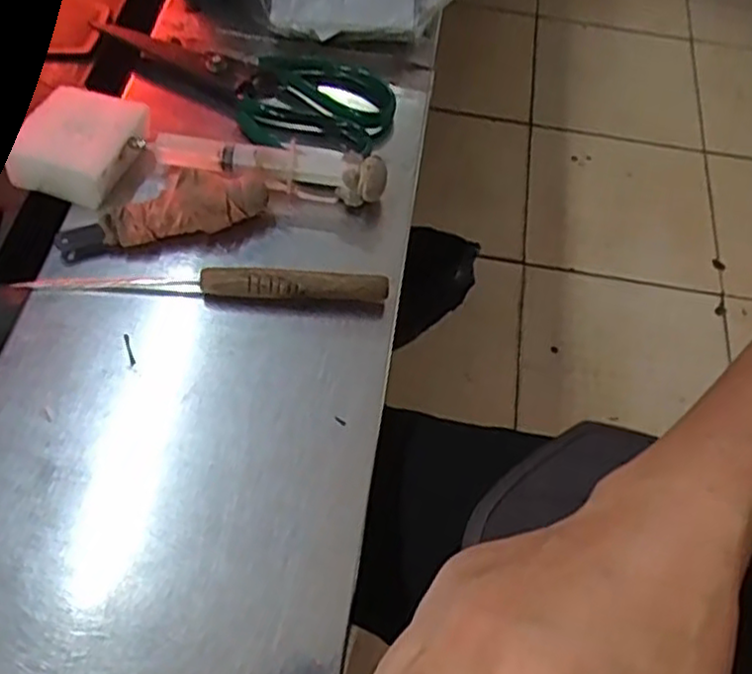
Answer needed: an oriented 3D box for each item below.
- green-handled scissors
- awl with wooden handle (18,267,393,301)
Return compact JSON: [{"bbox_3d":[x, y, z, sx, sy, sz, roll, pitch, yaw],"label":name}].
[{"bbox_3d":[-0.089,-0.180,0.490,0.206,0.015,0.088,24,60,11],"label":"green-handled scissors"},{"bbox_3d":[-0.090,-0.028,0.394,0.191,0.020,0.012,1,59,-3],"label":"awl with wooden handle"}]

